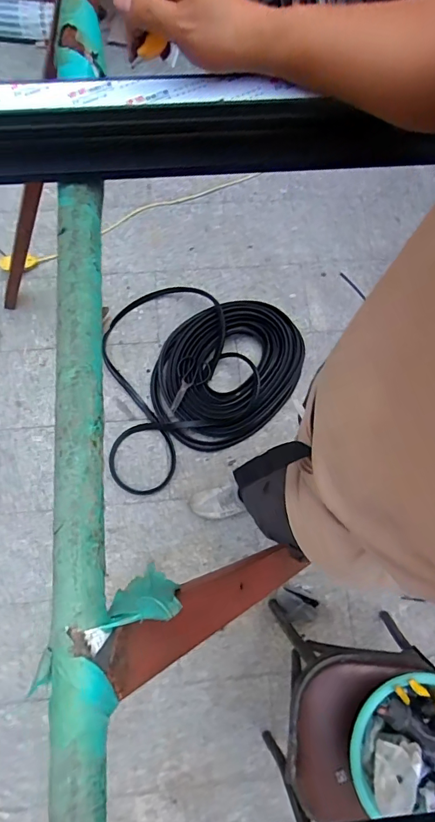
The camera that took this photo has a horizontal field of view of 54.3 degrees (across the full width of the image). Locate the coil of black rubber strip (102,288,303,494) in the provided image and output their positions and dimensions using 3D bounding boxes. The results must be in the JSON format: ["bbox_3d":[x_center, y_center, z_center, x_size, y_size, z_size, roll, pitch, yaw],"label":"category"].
[{"bbox_3d":[-0.045,-0.128,1.593,0.734,0.072,0.727,0,78,-2],"label":"coil of black rubber strip"}]

